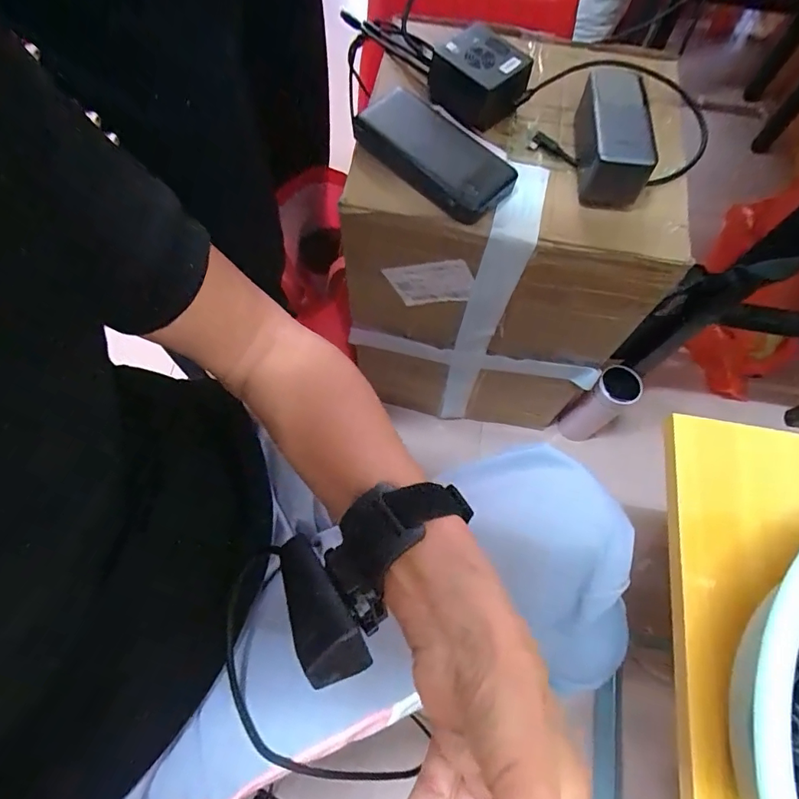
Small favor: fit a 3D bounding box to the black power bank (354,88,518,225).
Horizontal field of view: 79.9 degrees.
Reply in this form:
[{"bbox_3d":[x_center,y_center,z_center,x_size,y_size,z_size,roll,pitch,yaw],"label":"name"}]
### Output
[{"bbox_3d":[0.034,-0.238,0.463,0.160,0.030,0.074,38,72,14],"label":"black power bank"}]

